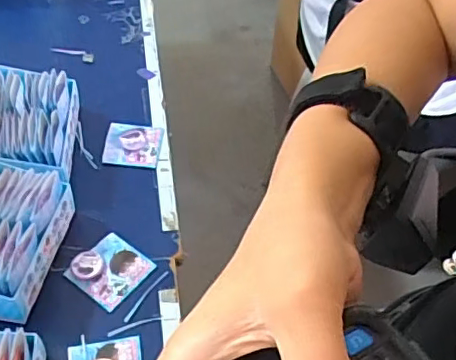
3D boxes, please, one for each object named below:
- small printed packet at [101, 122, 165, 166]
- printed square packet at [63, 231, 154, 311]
[{"bbox_3d":[-0.119,-0.045,0.715,0.069,0.008,0.063,7,58,-7],"label":"small printed packet"},{"bbox_3d":[-0.124,0.092,0.594,0.071,0.011,0.068,31,55,19],"label":"printed square packet"}]

